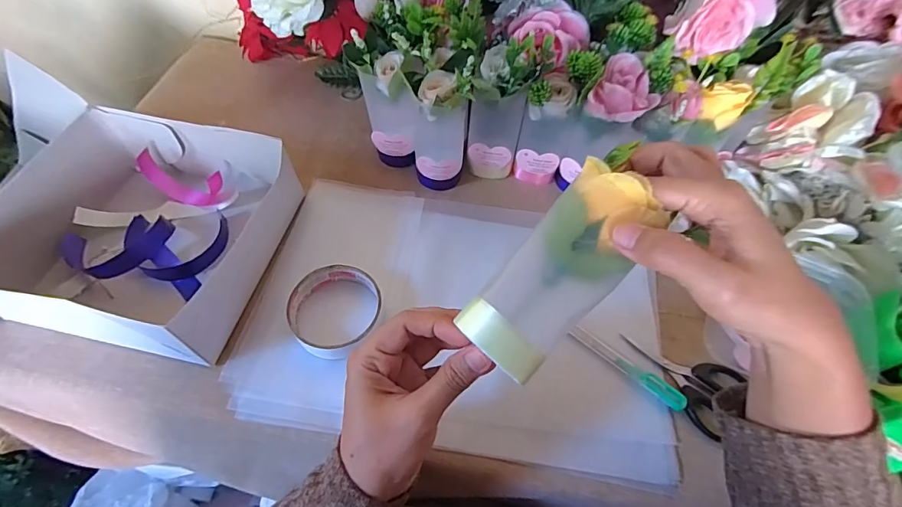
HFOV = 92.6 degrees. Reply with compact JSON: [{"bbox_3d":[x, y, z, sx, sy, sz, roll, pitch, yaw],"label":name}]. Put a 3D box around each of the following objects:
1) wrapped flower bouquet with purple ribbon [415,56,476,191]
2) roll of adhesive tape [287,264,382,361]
[{"bbox_3d":[-0.010,-0.127,0.438,0.052,0.139,0.053,6,57,-1],"label":"wrapped flower bouquet with purple ribbon"},{"bbox_3d":[-0.103,0.048,0.382,0.073,0.020,0.077,2,57,-4],"label":"roll of adhesive tape"}]

